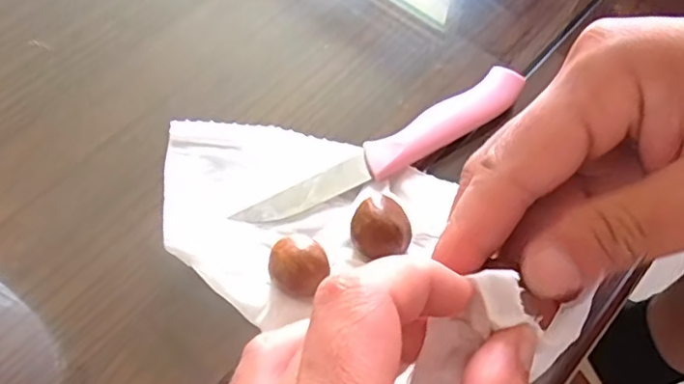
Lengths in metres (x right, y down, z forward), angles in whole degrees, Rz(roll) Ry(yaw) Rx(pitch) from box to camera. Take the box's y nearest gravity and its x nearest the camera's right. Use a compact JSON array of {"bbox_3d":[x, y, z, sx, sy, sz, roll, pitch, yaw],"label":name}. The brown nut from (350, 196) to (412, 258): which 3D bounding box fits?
[{"bbox_3d":[0.015,0.015,0.230,0.024,0.017,0.022,0,61,-1],"label":"brown nut"}]

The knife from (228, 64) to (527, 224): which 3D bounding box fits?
[{"bbox_3d":[0.022,-0.019,0.253,0.139,0.009,0.020,-30,66,-16],"label":"knife"}]

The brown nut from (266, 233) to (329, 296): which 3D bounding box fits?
[{"bbox_3d":[-0.016,0.029,0.220,0.021,0.018,0.021,0,61,-1],"label":"brown nut"}]

